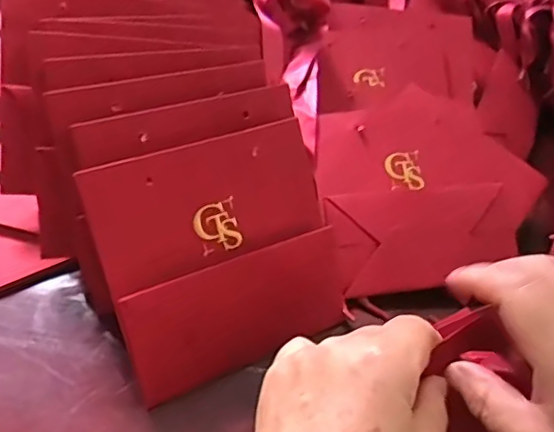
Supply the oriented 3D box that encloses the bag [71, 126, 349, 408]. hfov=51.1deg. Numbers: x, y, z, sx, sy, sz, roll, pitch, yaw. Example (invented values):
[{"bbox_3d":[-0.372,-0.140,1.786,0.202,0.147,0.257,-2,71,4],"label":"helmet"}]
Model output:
[{"bbox_3d":[-0.029,0.022,0.352,0.143,0.012,0.136,-19,98,-25],"label":"bag"}]

